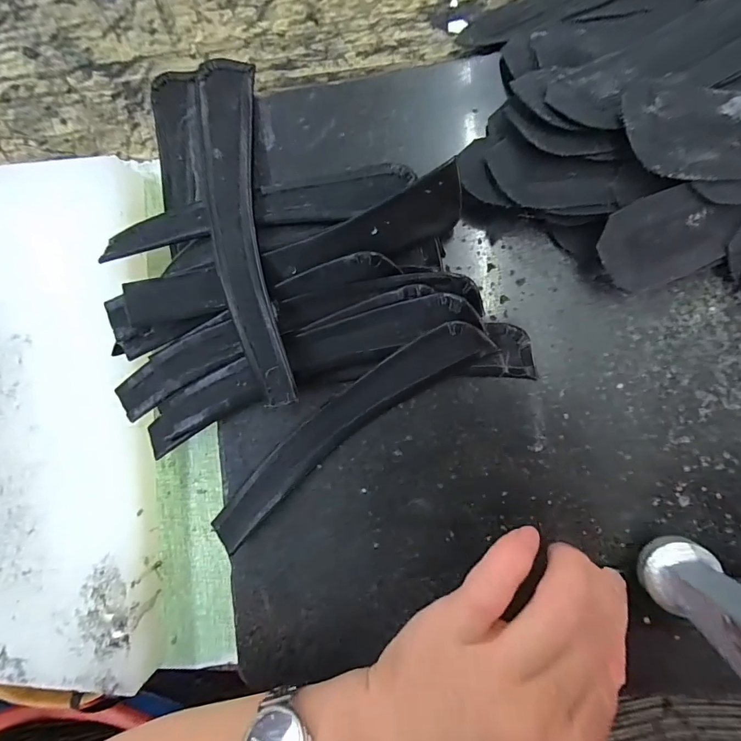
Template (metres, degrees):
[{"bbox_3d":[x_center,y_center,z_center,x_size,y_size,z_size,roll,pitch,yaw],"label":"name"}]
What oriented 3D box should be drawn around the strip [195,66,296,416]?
[{"bbox_3d":[-0.060,-0.064,0.192,0.027,0.015,0.161,-9,91,8],"label":"strip"}]

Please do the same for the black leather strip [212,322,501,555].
[{"bbox_3d":[-0.016,0.029,0.193,0.160,0.019,0.027,-38,87,8],"label":"black leather strip"}]

